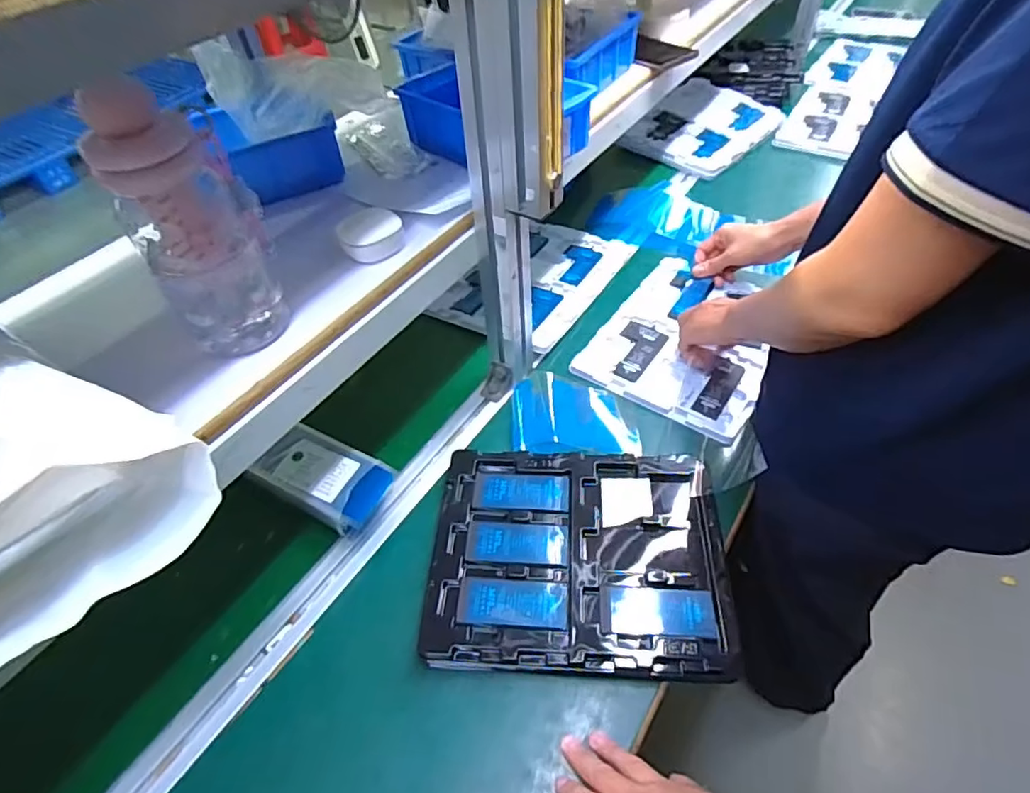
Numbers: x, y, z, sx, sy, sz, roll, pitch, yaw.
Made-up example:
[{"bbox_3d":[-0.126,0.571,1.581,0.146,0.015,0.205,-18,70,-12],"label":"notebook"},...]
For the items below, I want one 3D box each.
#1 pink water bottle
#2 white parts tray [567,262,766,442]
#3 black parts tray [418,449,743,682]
[{"bbox_3d":[-0.223,-0.118,0.400,0.084,0.178,0.068,-26,52,-16],"label":"pink water bottle"},{"bbox_3d":[0.234,-0.081,0.760,0.220,0.013,0.273,24,56,24],"label":"white parts tray"},{"bbox_3d":[0.061,0.148,0.553,0.277,0.029,0.221,0,49,6],"label":"black parts tray"}]

